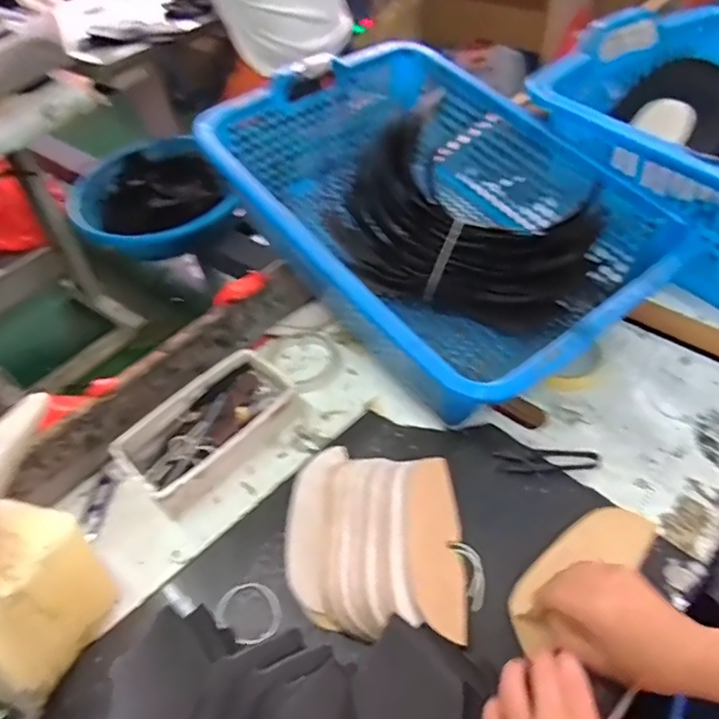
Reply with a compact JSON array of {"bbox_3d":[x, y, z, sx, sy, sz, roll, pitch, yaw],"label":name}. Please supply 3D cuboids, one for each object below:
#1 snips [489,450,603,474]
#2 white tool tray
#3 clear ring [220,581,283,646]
[{"bbox_3d":[0.189,0.101,0.591,0.098,0.014,0.027,-4,48,3],"label":"snips"},{"bbox_3d":[-0.165,0.075,0.651,0.122,0.044,0.191,34,60,31],"label":"white tool tray"},{"bbox_3d":[-0.095,0.220,0.513,0.060,0.012,0.049,34,60,31],"label":"clear ring"}]

